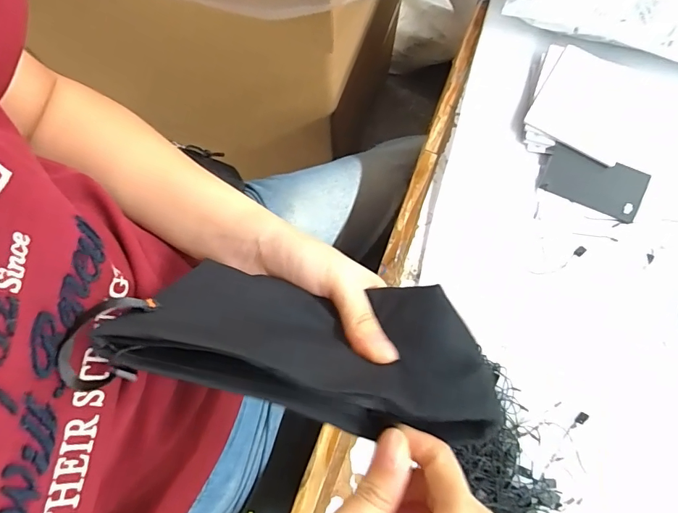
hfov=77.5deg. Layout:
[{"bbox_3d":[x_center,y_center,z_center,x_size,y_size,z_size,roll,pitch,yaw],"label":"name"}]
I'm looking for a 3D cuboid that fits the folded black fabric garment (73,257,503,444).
[{"bbox_3d":[-0.031,0.041,0.219,0.203,0.056,0.074,8,75,6],"label":"folded black fabric garment"}]

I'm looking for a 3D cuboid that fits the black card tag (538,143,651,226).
[{"bbox_3d":[0.243,-0.070,0.404,0.089,0.004,0.050,22,85,8],"label":"black card tag"}]

